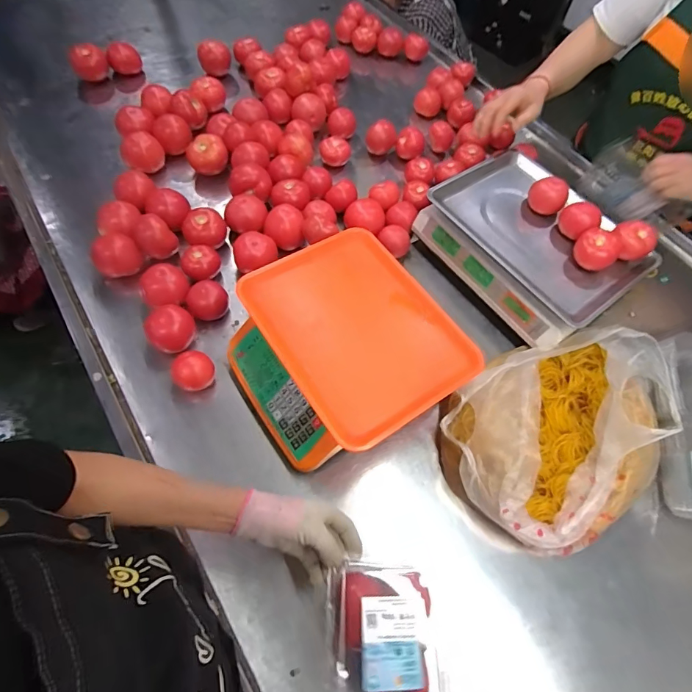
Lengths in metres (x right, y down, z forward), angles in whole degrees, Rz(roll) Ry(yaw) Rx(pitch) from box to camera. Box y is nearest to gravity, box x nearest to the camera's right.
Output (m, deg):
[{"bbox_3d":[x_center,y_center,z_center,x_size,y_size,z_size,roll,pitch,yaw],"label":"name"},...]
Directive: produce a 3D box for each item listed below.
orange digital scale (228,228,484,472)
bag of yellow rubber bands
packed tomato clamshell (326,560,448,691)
[{"bbox_3d":[-0.007,0.004,0.601,0.285,0.100,0.296,-30,69,-20],"label":"orange digital scale"},{"bbox_3d":[0.302,0.116,0.582,0.330,0.110,0.260,-20,66,-15],"label":"bag of yellow rubber bands"},{"bbox_3d":[0.042,0.330,0.454,0.116,0.079,0.157,-1,60,-5],"label":"packed tomato clamshell"}]

